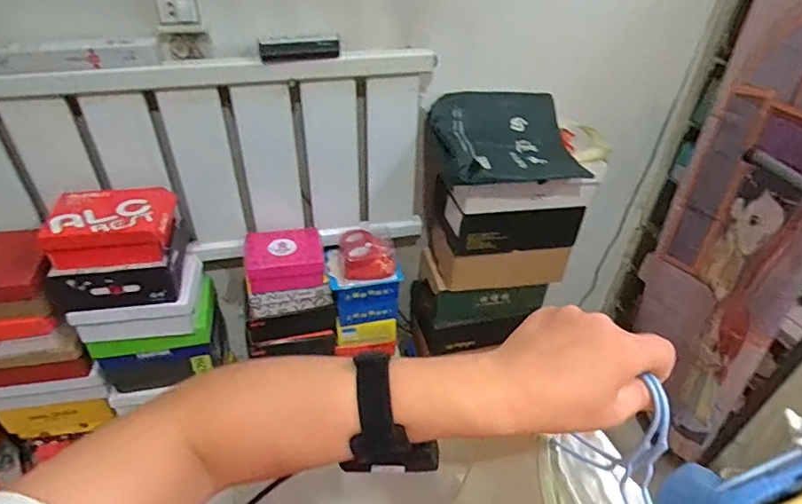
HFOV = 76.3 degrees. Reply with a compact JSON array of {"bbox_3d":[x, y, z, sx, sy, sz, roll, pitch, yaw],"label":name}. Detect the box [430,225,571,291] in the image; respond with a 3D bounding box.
[{"bbox_3d":[0.256,0.000,1.381,0.344,0.109,0.170,-4,39,-9],"label":"box"}]

